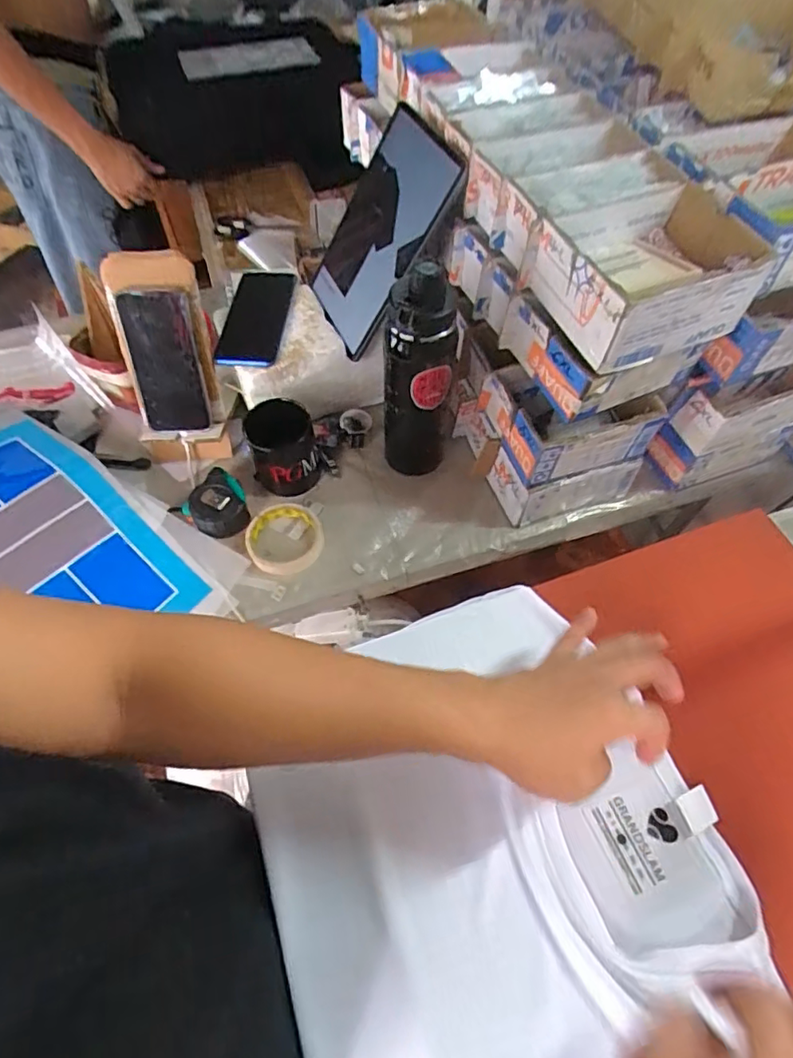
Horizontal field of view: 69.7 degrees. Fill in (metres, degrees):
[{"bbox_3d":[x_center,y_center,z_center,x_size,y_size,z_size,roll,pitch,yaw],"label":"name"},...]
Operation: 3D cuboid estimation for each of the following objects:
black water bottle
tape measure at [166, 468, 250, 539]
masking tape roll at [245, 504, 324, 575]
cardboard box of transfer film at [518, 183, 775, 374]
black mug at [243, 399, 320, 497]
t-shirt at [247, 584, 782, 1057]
[{"bbox_3d":[0.023,-0.160,0.652,0.078,0.272,0.061,1,59,0],"label":"black water bottle"},{"bbox_3d":[-0.223,-0.030,0.717,0.081,0.043,0.079,0,59,0],"label":"tape measure"},{"bbox_3d":[-0.138,0.012,0.702,0.092,0.015,0.090,0,59,0],"label":"masking tape roll"},{"bbox_3d":[0.233,-0.237,0.535,0.173,0.074,0.140,-22,61,-13],"label":"cardboard box of transfer film"},{"bbox_3d":[-0.145,-0.101,0.725,0.083,0.084,0.072,-10,59,-6],"label":"black mug"},{"bbox_3d":[0.074,0.248,0.409,0.313,0.031,0.404,-13,60,-8],"label":"t-shirt"}]

